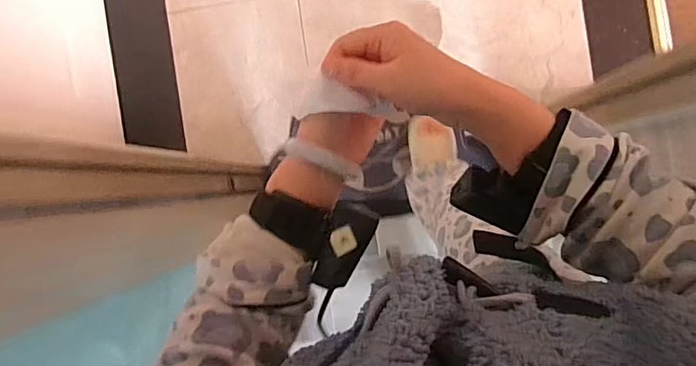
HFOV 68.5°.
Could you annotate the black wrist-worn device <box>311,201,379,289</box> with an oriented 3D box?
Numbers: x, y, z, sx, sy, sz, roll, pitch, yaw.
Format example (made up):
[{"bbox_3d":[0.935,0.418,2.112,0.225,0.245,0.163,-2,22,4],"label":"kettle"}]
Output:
[{"bbox_3d":[-0.004,0.053,0.409,0.032,0.017,0.066,26,91,4],"label":"black wrist-worn device"}]

